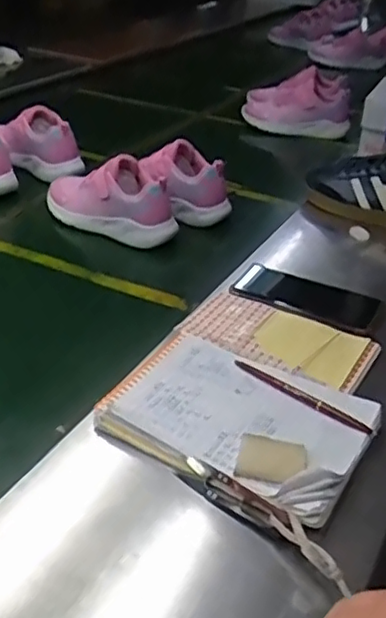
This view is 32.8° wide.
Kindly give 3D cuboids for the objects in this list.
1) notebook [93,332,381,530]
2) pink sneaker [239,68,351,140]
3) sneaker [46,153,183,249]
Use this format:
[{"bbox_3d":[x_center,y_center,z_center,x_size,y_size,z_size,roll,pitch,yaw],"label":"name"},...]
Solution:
[{"bbox_3d":[0.038,0.094,0.579,0.216,0.018,0.156,19,37,27],"label":"notebook"},{"bbox_3d":[0.209,-0.416,1.340,0.230,0.107,0.123,18,36,26],"label":"pink sneaker"},{"bbox_3d":[-0.119,-0.156,0.928,0.206,0.110,0.071,22,39,24],"label":"sneaker"}]

